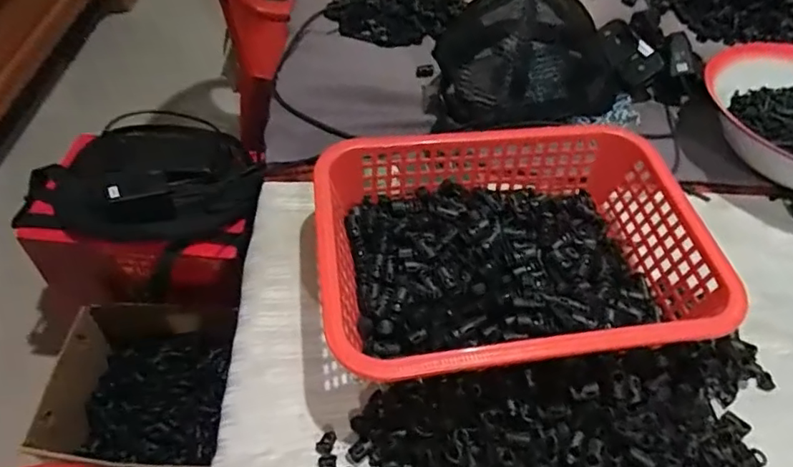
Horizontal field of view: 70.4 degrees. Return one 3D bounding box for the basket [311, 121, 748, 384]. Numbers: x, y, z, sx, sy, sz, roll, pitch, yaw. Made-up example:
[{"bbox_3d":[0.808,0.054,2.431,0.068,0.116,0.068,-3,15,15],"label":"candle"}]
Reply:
[{"bbox_3d":[0.091,0.020,0.466,0.297,0.085,0.214,-5,52,-9],"label":"basket"}]

